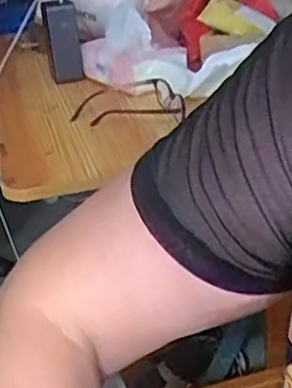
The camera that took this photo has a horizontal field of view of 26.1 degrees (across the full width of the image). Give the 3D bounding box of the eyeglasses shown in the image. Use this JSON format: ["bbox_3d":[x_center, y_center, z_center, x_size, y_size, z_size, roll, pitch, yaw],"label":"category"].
[{"bbox_3d":[-0.030,-0.127,0.898,0.148,0.034,0.136,-11,28,-12],"label":"eyeglasses"}]

